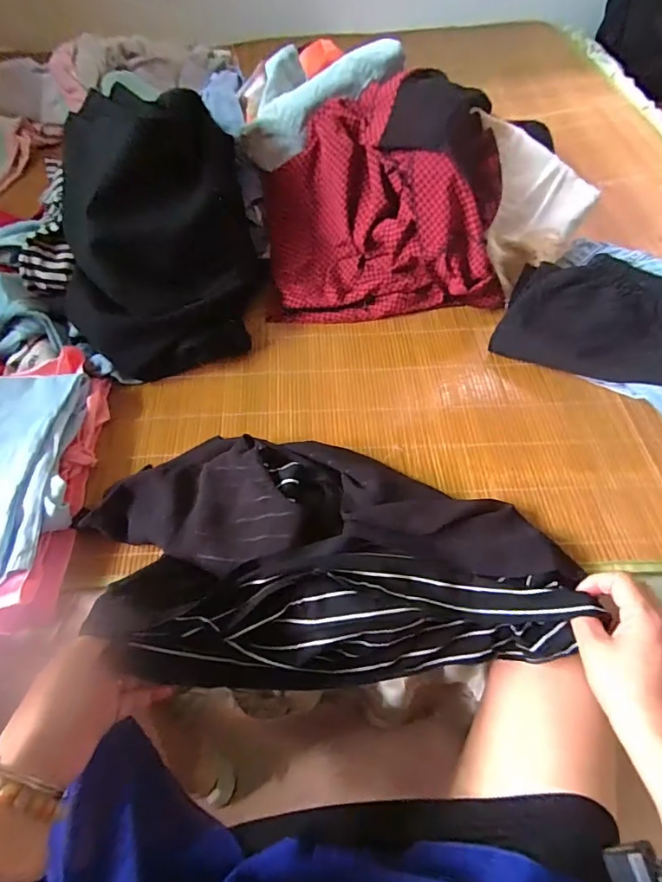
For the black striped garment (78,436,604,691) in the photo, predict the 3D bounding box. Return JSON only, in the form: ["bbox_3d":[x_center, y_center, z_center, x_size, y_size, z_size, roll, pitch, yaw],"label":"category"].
[{"bbox_3d":[-0.015,0.100,0.456,0.426,0.113,0.220,-3,57,1],"label":"black striped garment"}]

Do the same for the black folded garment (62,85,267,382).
[{"bbox_3d":[-0.219,-0.269,0.618,0.241,0.195,0.317,-15,58,-7],"label":"black folded garment"}]

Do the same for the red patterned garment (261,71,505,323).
[{"bbox_3d":[0.061,-0.292,0.633,0.291,0.169,0.231,-6,57,-1],"label":"red patterned garment"}]

